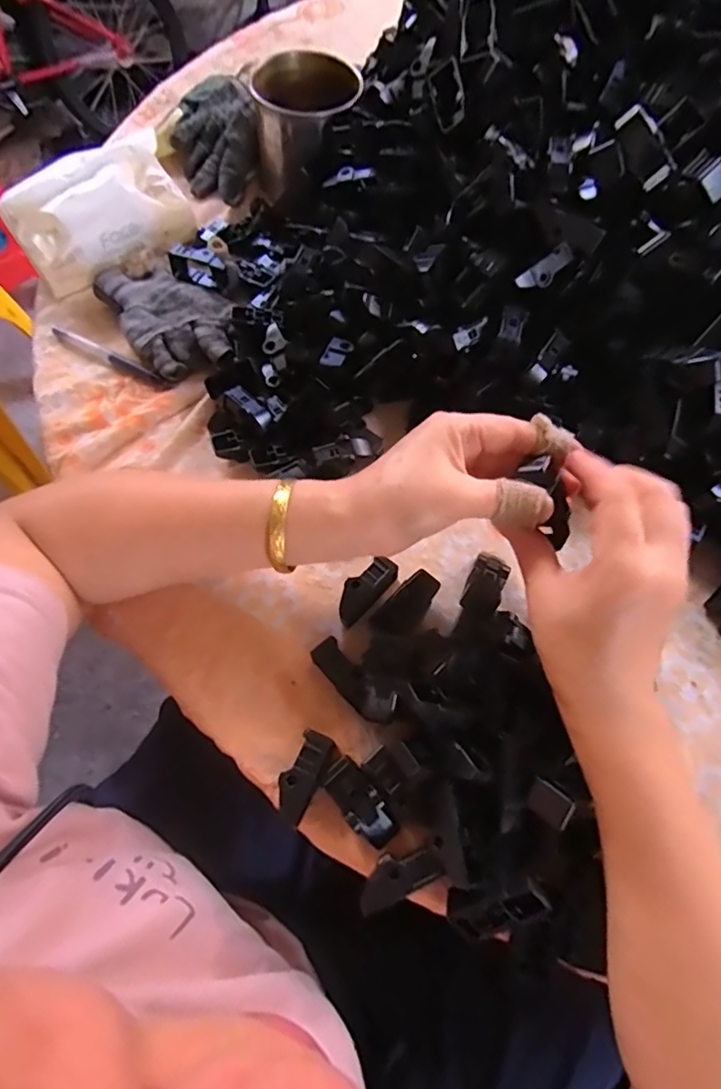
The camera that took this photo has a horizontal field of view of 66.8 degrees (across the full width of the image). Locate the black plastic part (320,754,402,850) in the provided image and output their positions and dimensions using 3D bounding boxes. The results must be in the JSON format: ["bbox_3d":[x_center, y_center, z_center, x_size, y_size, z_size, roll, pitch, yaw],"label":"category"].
[{"bbox_3d":[0.000,0.144,0.305,0.022,0.018,0.049,-38,70,-15],"label":"black plastic part"}]

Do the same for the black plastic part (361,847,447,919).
[{"bbox_3d":[0.019,0.171,0.282,0.047,0.008,0.021,-31,67,2],"label":"black plastic part"}]

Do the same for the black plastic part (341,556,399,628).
[{"bbox_3d":[0.003,0.030,0.355,0.018,0.020,0.047,40,72,18],"label":"black plastic part"}]

